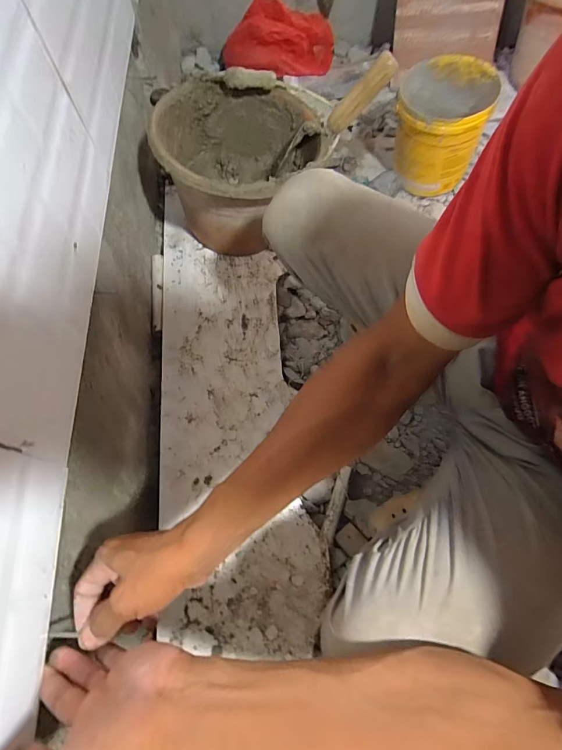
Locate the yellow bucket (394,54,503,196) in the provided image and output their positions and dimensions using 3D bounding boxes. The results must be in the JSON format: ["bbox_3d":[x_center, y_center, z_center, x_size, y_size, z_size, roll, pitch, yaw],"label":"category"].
[{"bbox_3d":[0.334,-0.520,0.843,0.175,0.196,0.194,15,68,8],"label":"yellow bucket"}]

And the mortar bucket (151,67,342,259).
[{"bbox_3d":[-0.063,-0.364,0.714,0.275,0.216,0.275,-1,67,1],"label":"mortar bucket"}]

